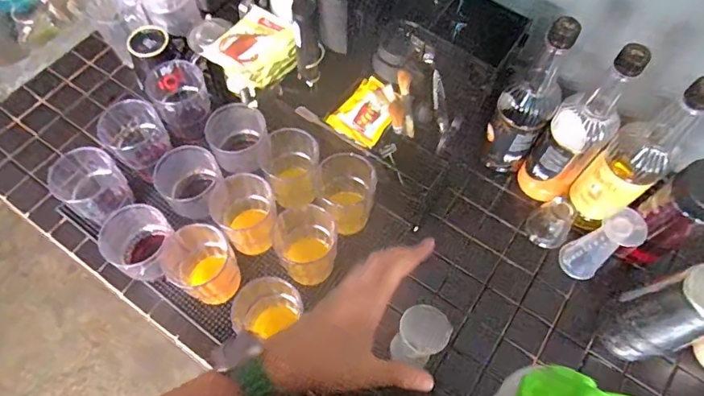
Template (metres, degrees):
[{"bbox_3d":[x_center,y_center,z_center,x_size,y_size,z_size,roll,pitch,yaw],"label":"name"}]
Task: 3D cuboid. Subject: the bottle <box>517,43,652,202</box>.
[{"bbox_3d":[0.292,-0.085,0.617,0.076,0.277,0.080,34,68,16],"label":"bottle"}]

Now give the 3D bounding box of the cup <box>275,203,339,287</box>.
[{"bbox_3d":[-0.062,0.063,0.635,0.077,0.096,0.085,2,63,0],"label":"cup"}]

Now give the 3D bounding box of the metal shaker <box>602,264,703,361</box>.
[{"bbox_3d":[0.364,0.137,0.559,0.067,0.192,0.077,-16,64,-8],"label":"metal shaker"}]

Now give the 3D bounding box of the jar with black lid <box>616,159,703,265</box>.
[{"bbox_3d":[0.408,0.025,0.618,0.066,0.182,0.074,-30,67,-15],"label":"jar with black lid"}]

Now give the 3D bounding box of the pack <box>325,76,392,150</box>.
[{"bbox_3d":[0.024,-0.125,0.679,0.073,0.017,0.106,32,67,9],"label":"pack"}]

